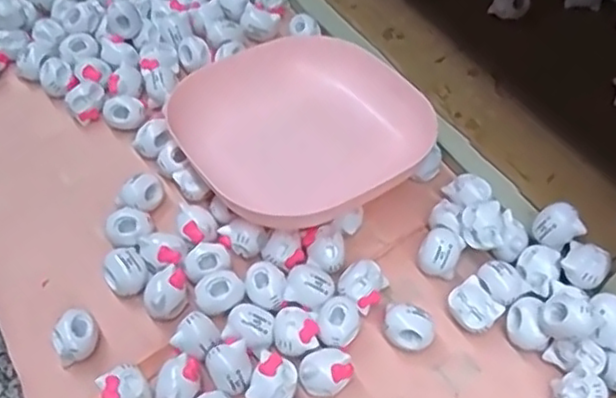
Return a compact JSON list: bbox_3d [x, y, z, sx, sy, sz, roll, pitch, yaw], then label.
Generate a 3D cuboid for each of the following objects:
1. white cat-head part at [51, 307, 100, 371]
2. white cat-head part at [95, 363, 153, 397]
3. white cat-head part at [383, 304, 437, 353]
[{"bbox_3d":[-0.116,0.070,0.335,0.024,0.022,0.018,-39,64,-21],"label":"white cat-head part"},{"bbox_3d":[-0.085,0.093,0.316,0.021,0.025,0.021,-18,58,-10],"label":"white cat-head part"},{"bbox_3d":[0.051,0.066,0.338,0.025,0.021,0.019,13,58,10],"label":"white cat-head part"}]

